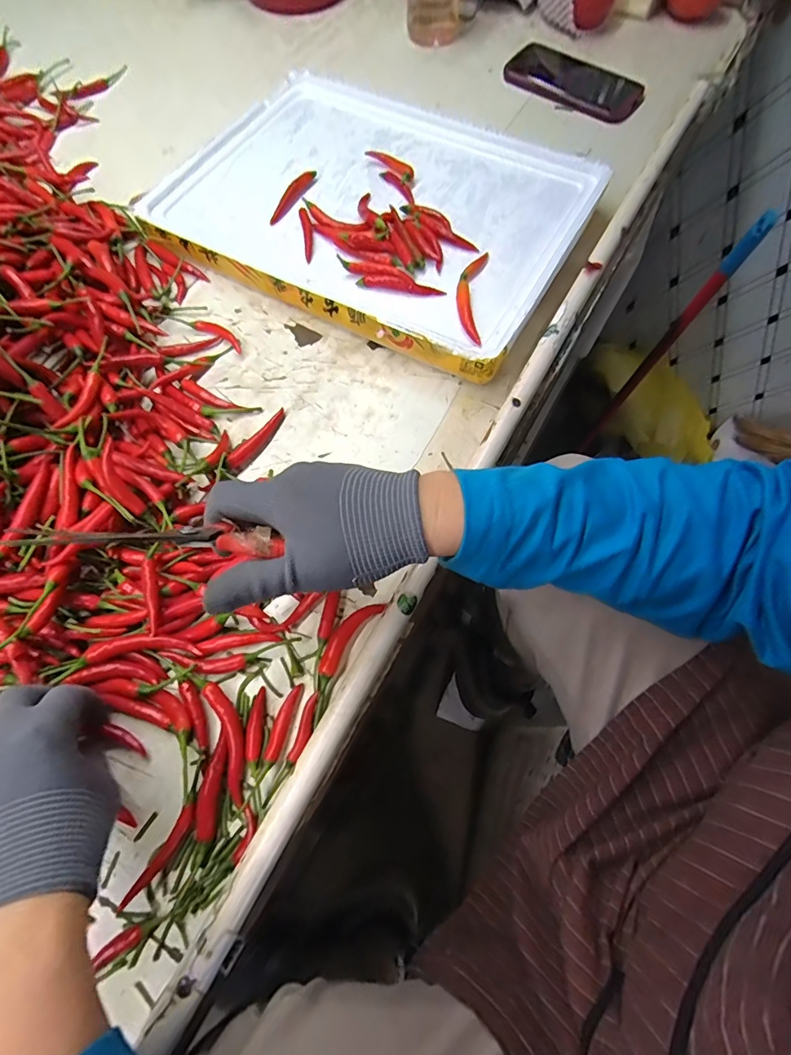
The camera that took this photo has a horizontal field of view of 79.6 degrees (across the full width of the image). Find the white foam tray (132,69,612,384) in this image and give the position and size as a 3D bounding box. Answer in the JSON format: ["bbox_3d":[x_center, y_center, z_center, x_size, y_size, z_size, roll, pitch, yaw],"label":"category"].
[{"bbox_3d":[-0.020,-0.325,0.479,0.384,0.038,0.286,27,70,10],"label":"white foam tray"}]

